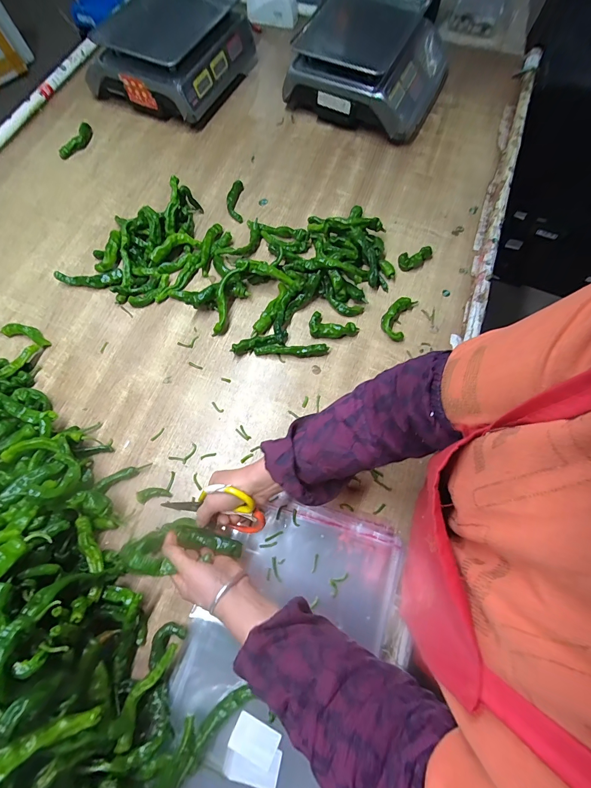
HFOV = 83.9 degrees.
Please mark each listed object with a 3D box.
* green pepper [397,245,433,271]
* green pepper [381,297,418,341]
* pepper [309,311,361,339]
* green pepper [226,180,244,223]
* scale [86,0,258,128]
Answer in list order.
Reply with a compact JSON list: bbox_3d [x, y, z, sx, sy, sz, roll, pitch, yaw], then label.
[{"bbox_3d":[0.253,-0.282,0.691,0.076,0.026,0.031,-18,70,-6],"label":"green pepper"},{"bbox_3d":[0.200,-0.152,0.643,0.050,0.028,0.095,23,71,9],"label":"green pepper"},{"bbox_3d":[0.070,-0.124,0.631,0.092,0.025,0.050,20,71,7],"label":"pepper"},{"bbox_3d":[-0.138,-0.442,0.751,0.036,0.020,0.119,-2,69,-1],"label":"green pepper"},{"bbox_3d":[-0.300,-0.920,0.872,0.312,0.125,0.418,24,71,9],"label":"scale"}]

